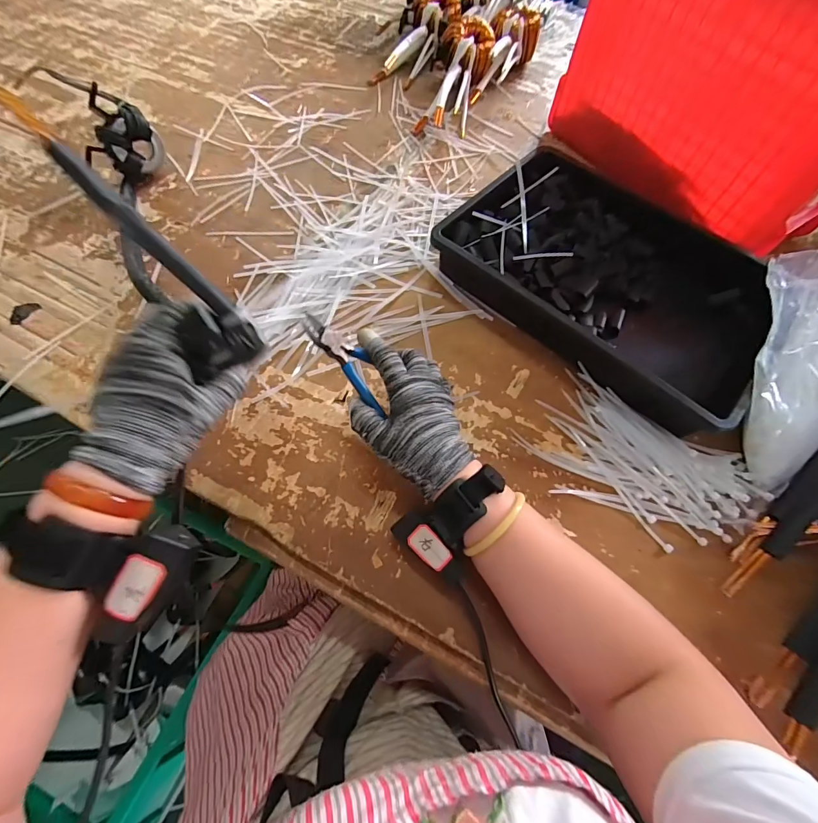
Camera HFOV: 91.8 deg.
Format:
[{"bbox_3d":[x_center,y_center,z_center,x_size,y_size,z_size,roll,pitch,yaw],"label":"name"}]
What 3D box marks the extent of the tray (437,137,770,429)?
[{"bbox_3d":[0.246,-0.169,0.483,0.363,0.059,0.273,40,69,15],"label":"tray"}]

